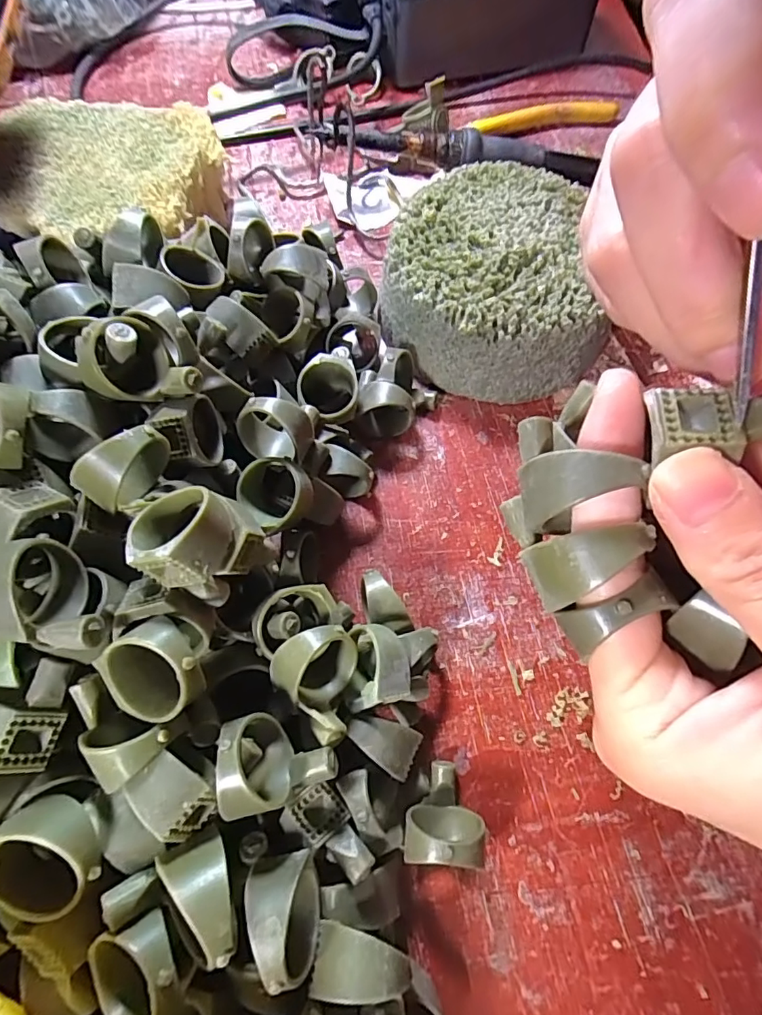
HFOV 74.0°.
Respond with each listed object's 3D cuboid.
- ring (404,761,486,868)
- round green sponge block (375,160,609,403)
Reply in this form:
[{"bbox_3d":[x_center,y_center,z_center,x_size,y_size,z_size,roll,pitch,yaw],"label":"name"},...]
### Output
[{"bbox_3d":[0.019,0.095,0.160,0.024,0.028,0.025,0,67,1],"label":"ring"},{"bbox_3d":[0.051,-0.102,0.233,0.098,0.046,0.101,0,67,1],"label":"round green sponge block"}]

